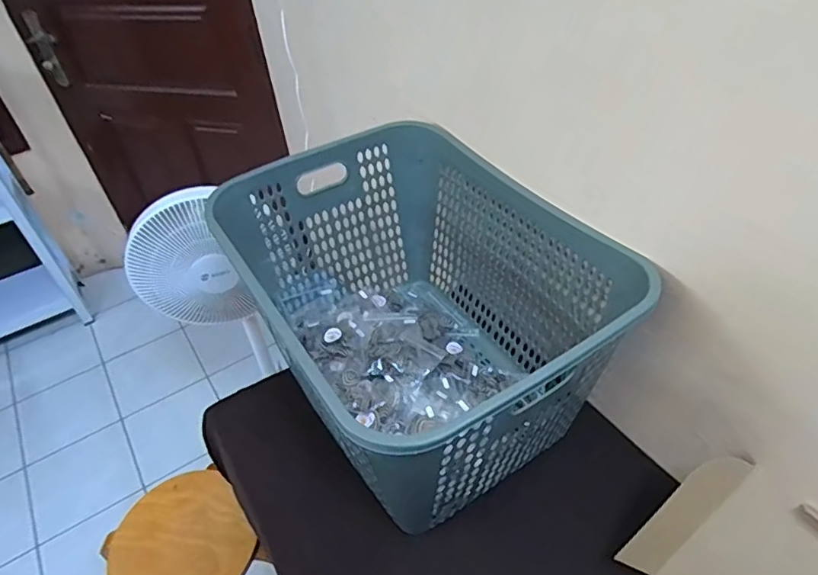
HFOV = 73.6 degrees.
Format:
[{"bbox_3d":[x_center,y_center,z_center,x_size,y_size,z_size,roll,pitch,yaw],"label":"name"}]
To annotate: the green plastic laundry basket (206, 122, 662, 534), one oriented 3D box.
[{"bbox_3d":[0.020,0.041,0.845,0.410,0.328,0.544,-27,48,-21],"label":"green plastic laundry basket"}]

